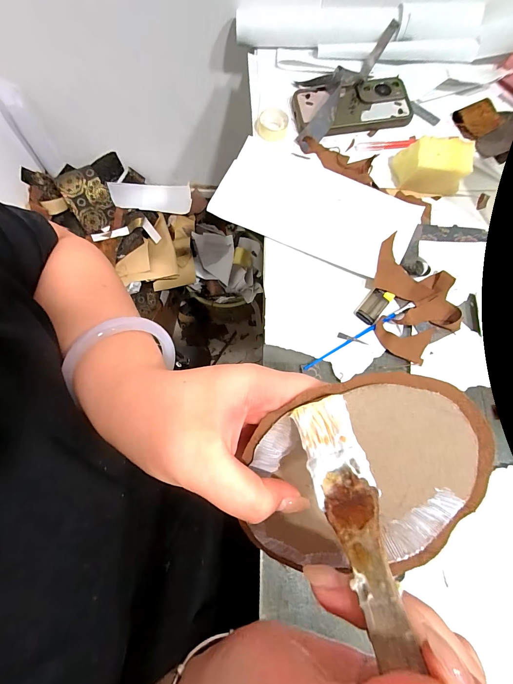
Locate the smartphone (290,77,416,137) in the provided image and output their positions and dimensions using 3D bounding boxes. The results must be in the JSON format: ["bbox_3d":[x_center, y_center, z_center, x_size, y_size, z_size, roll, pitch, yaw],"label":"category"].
[{"bbox_3d":[0.135,-0.335,0.419,0.161,0.018,0.083,-1,74,-2],"label":"smartphone"}]

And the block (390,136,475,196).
[{"bbox_3d":[0.219,-0.224,0.374,0.084,0.051,0.052,5,74,0],"label":"block"}]

